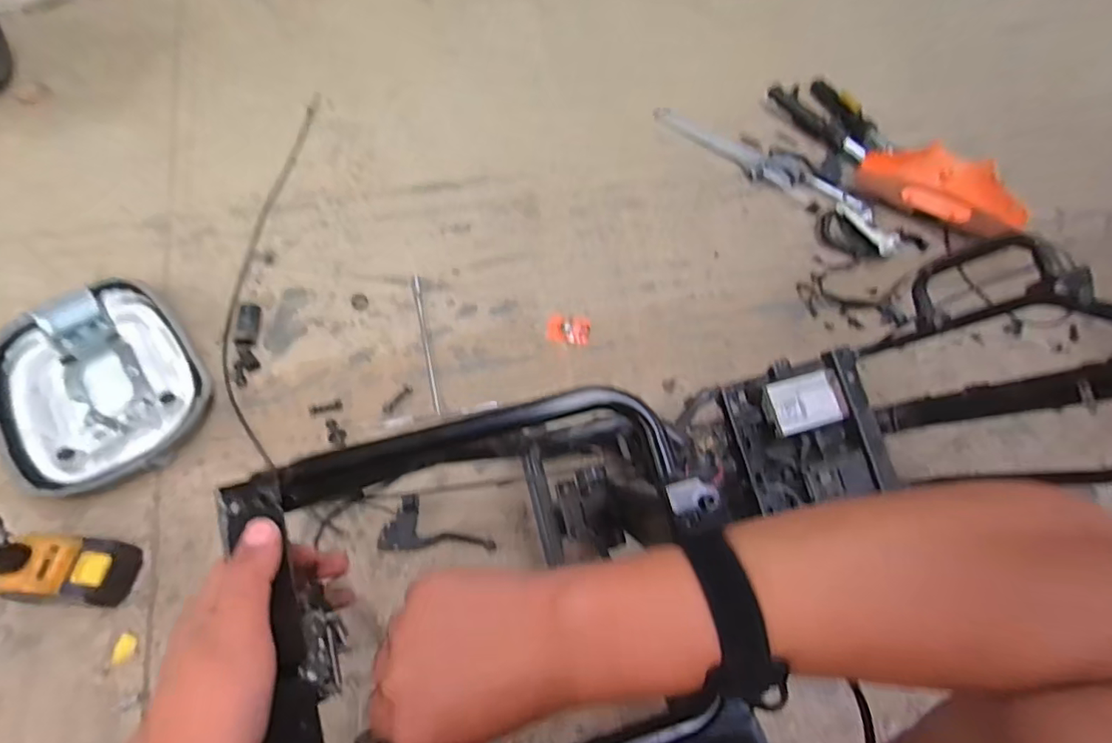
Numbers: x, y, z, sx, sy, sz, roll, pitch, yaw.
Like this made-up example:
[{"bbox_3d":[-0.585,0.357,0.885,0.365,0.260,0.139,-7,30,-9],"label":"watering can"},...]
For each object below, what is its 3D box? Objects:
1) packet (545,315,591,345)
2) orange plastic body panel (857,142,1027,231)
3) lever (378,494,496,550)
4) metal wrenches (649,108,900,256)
[{"bbox_3d":[0.022,-0.075,0.910,0.076,0.018,0.057,5,60,-1],"label":"packet"},{"bbox_3d":[0.777,-0.369,1.041,0.315,0.080,0.167,32,63,14],"label":"orange plastic body panel"},{"bbox_3d":[-0.164,0.210,0.728,0.153,0.018,0.073,3,79,-10],"label":"lever"},{"bbox_3d":[0.459,-0.430,1.117,0.109,0.064,0.594,-35,68,-21],"label":"metal wrenches"}]

